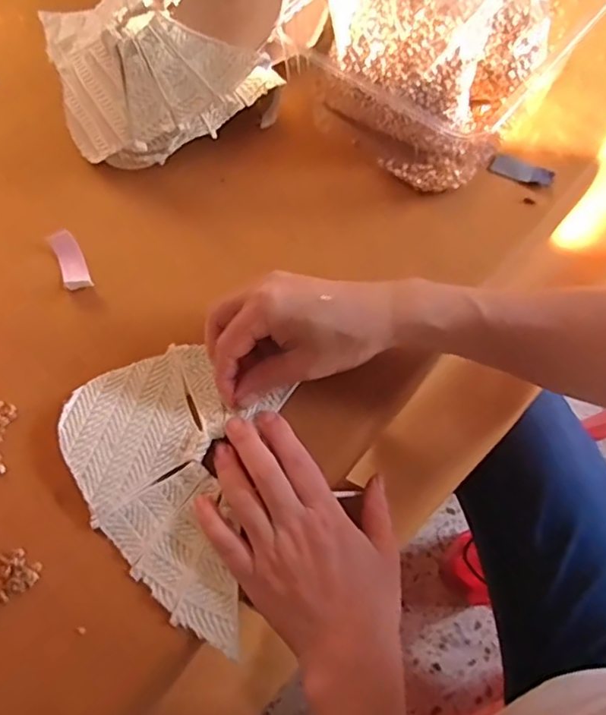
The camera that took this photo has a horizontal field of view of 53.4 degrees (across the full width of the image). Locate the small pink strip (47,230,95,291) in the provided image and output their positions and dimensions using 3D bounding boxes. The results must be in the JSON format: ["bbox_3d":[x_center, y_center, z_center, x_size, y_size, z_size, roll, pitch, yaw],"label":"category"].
[{"bbox_3d":[-0.175,-0.073,0.453,0.019,0.006,0.052,-26,68,-10],"label":"small pink strip"}]

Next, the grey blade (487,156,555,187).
[{"bbox_3d":[0.174,-0.148,0.481,0.050,0.004,0.021,24,69,11],"label":"grey blade"}]

